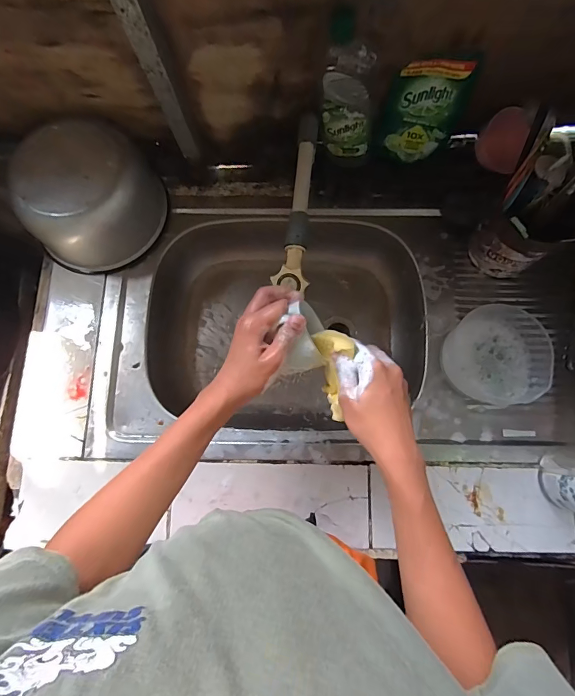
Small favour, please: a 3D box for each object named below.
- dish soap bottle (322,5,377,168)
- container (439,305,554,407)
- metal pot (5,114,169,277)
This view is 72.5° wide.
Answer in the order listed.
[{"bbox_3d":[0.092,-0.354,0.569,0.082,0.257,0.043,6,77,1],"label":"dish soap bottle"},{"bbox_3d":[0.326,0.007,0.609,0.154,0.061,0.150,0,77,-1],"label":"container"},{"bbox_3d":[-0.310,-0.244,0.639,0.196,0.146,0.175,-21,78,-5],"label":"metal pot"}]

